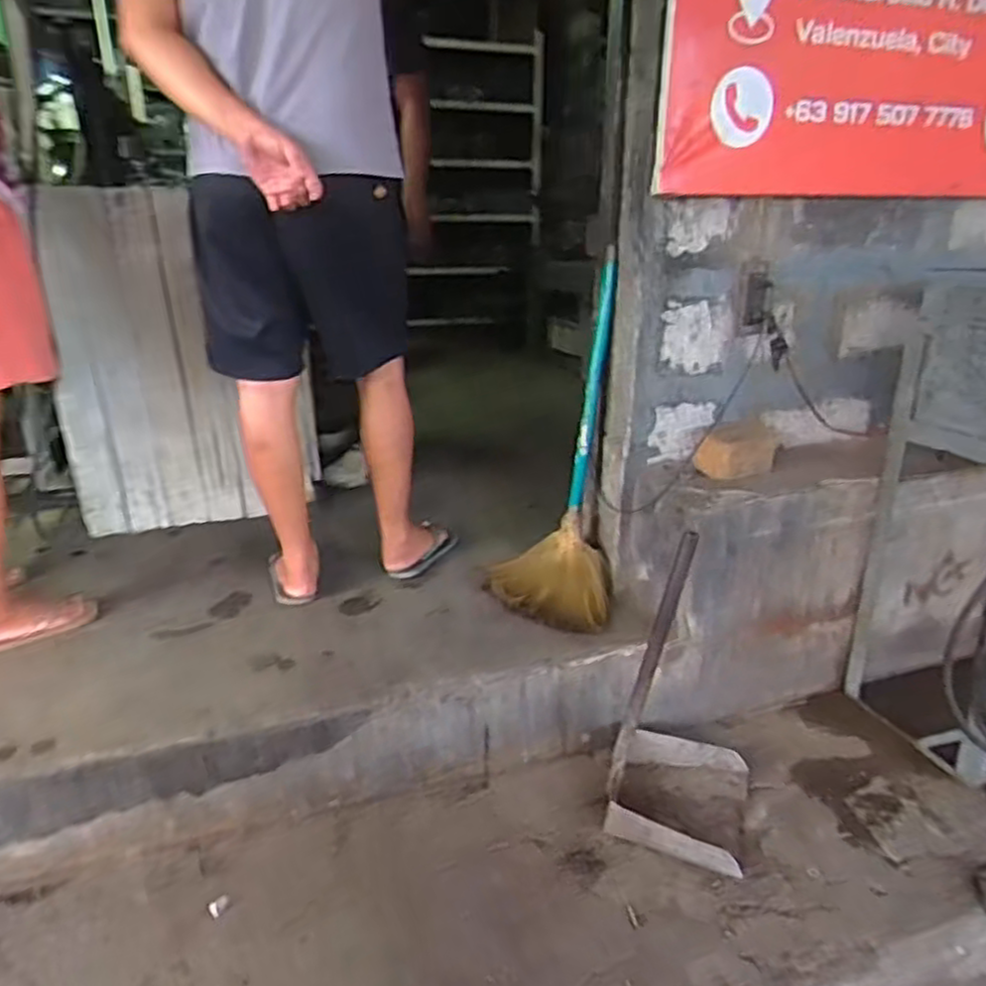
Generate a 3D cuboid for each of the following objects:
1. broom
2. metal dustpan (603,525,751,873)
[{"bbox_3d":[0.153,-0.116,1.601,0.306,0.774,0.194,9,2,21],"label":"broom"},{"bbox_3d":[0.340,0.341,1.278,0.232,0.539,0.303,9,22,21],"label":"metal dustpan"}]

